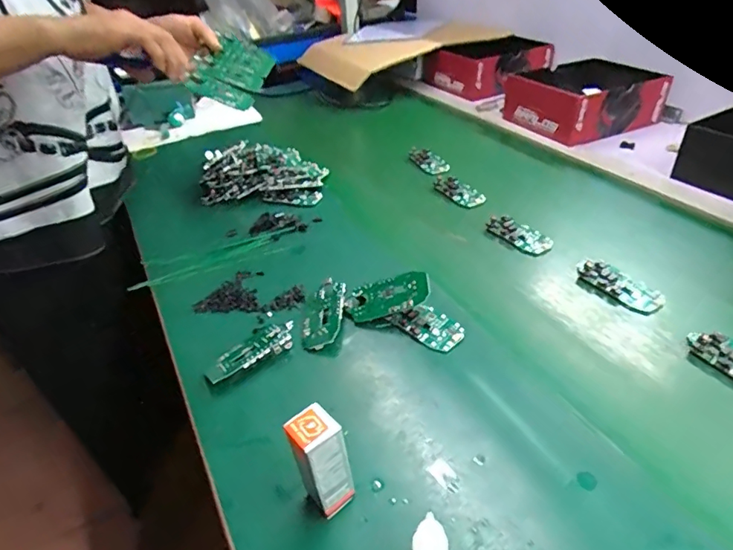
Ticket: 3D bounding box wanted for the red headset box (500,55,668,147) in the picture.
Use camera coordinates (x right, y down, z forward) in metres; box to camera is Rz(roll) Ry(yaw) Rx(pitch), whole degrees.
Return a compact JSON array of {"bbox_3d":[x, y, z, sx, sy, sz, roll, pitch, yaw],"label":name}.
[{"bbox_3d":[0.420,-0.338,0.958,0.219,0.090,0.195,-23,40,-23],"label":"red headset box"}]

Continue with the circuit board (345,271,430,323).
[{"bbox_3d":[0.024,0.023,0.534,0.094,0.010,0.042,-18,59,21],"label":"circuit board"}]

